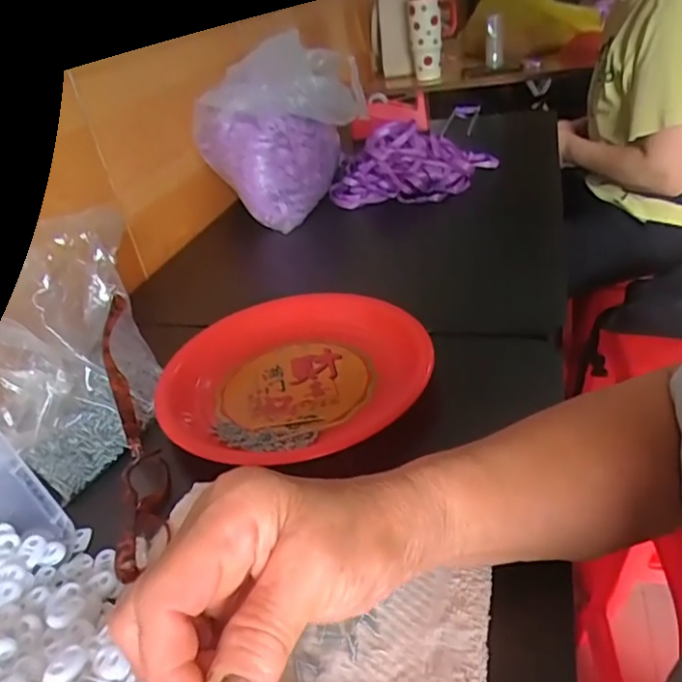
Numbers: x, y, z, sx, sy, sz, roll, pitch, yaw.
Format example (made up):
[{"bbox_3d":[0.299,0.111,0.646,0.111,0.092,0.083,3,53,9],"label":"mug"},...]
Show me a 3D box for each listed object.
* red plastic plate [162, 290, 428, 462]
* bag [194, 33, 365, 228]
[{"bbox_3d":[-0.032,0.023,0.498,0.206,0.042,0.218,-3,34,2],"label":"red plastic plate"},{"bbox_3d":[-0.090,-0.311,0.847,0.186,0.194,0.215,5,36,22],"label":"bag"}]

